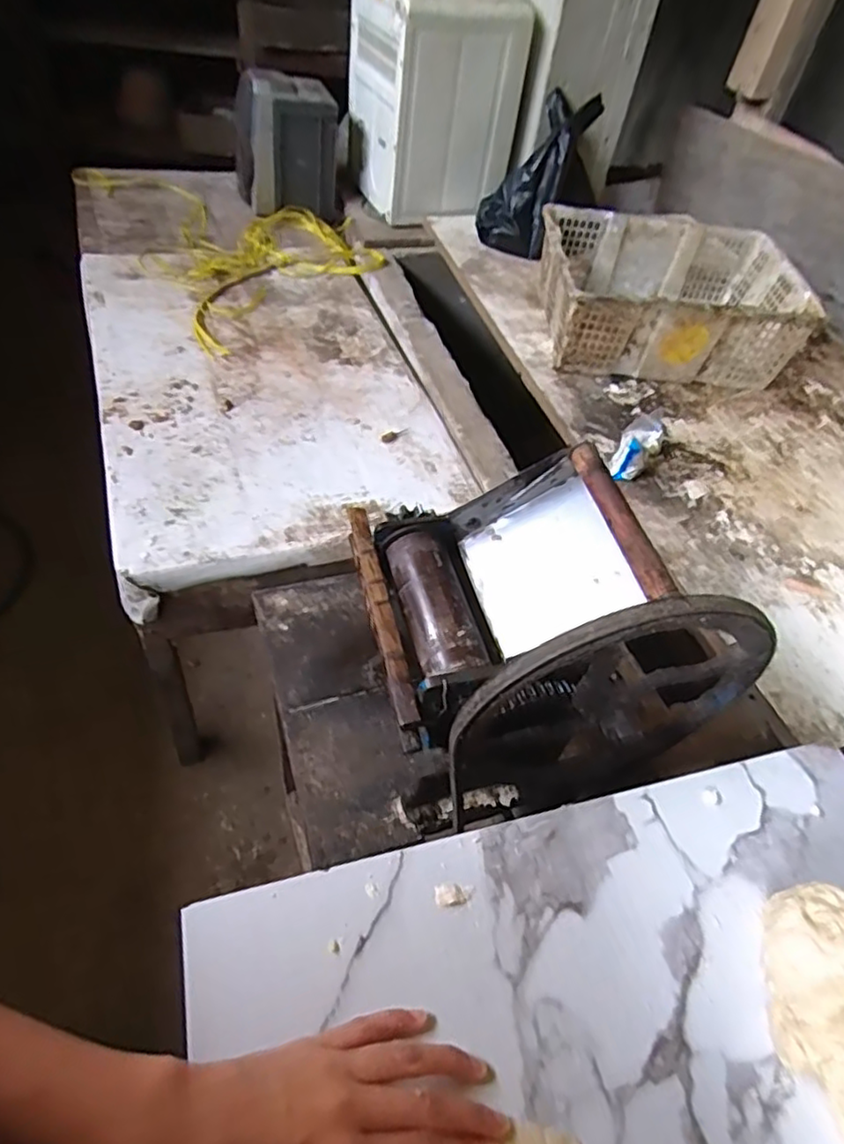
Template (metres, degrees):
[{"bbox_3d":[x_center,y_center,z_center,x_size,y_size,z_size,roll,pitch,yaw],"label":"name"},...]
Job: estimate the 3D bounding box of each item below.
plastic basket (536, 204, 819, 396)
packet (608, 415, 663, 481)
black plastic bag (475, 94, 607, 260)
[{"bbox_3d":[0.468,-0.532,1.255,0.469,0.171,0.334,2,50,-5],"label":"plastic basket"},{"bbox_3d":[0.341,-0.202,1.024,0.060,0.060,0.127,30,66,18],"label":"packet"},{"bbox_3d":[0.257,-0.871,1.404,0.175,0.345,0.097,36,13,22],"label":"black plastic bag"}]

